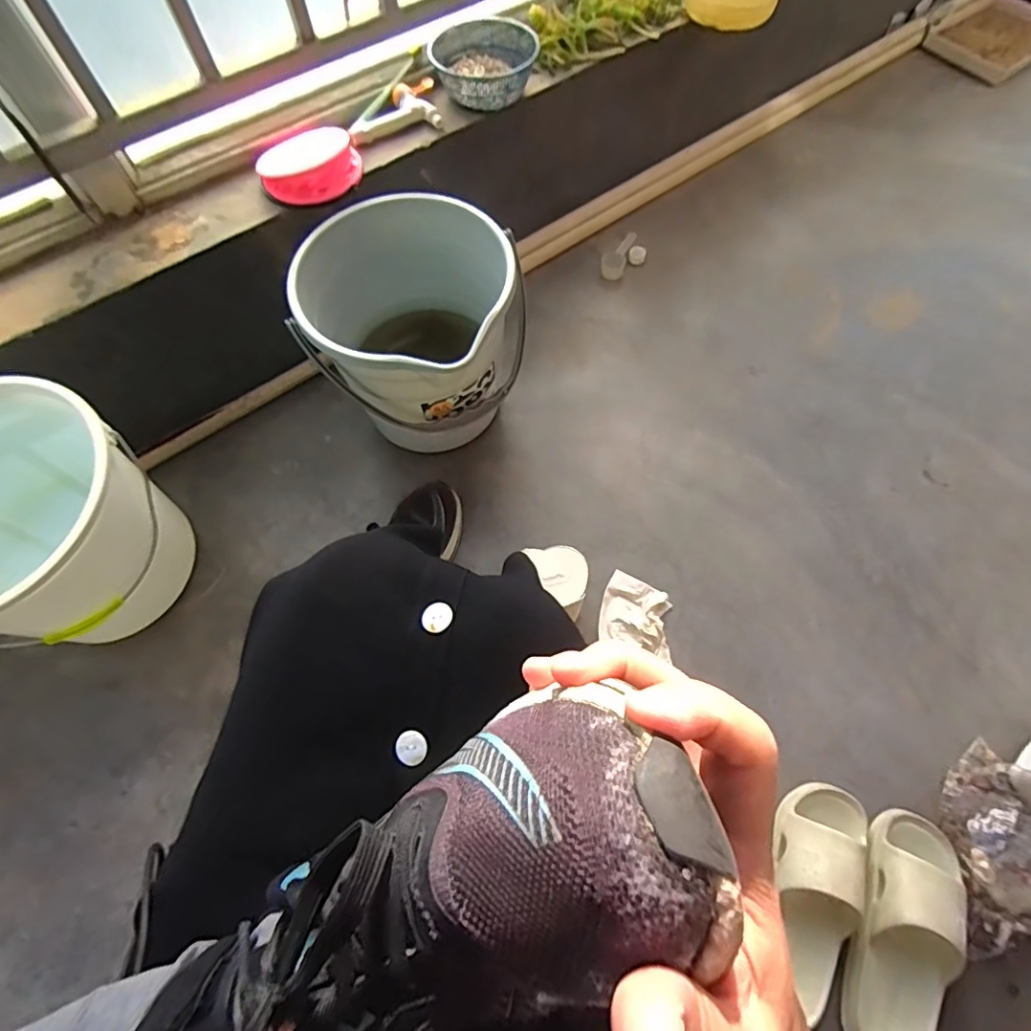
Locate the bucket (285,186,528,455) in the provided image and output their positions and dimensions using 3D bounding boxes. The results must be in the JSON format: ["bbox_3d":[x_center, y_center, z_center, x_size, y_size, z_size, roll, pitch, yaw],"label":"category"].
[{"bbox_3d":[-0.146,-0.272,0.867,0.305,0.288,0.312,0,66,1],"label":"bucket"}]

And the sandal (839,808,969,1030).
[{"bbox_3d":[0.446,0.477,0.632,0.098,0.064,0.259,25,69,11],"label":"sandal"}]

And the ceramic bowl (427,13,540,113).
[{"bbox_3d":[-0.051,-0.747,0.911,0.170,0.053,0.187,7,66,4],"label":"ceramic bowl"}]

